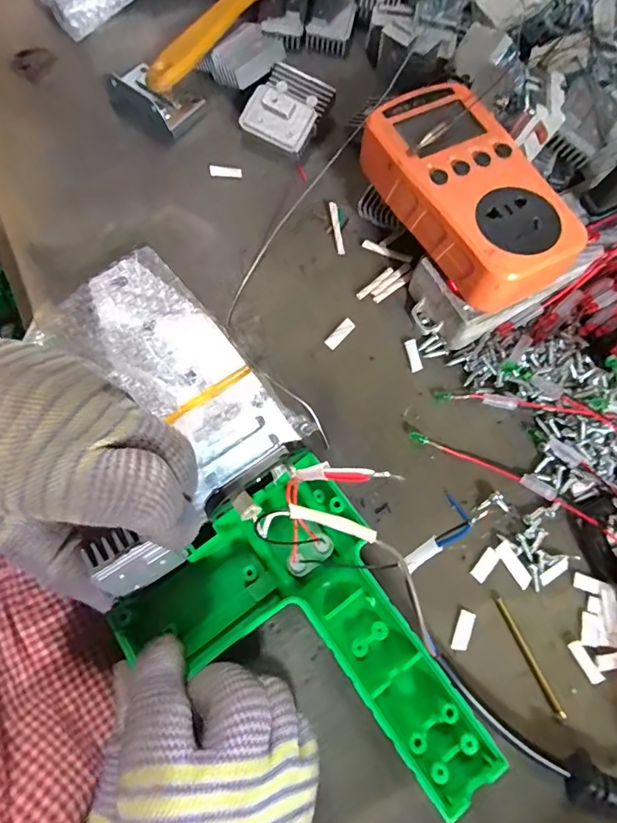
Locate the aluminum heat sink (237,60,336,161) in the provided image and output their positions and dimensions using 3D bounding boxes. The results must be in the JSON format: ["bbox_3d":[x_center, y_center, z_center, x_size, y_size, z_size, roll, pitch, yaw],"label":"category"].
[{"bbox_3d":[-0.015,-0.205,0.316,0.046,0.017,0.057,29,76,9],"label":"aluminum heat sink"}]

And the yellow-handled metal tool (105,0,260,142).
[{"bbox_3d":[-0.072,-0.267,0.326,0.071,0.026,0.171,37,77,11],"label":"yellow-handled metal tool"}]

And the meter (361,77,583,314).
[{"bbox_3d":[0.083,-0.119,0.249,0.068,0.026,0.126,-27,75,-7],"label":"meter"}]

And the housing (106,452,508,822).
[{"bbox_3d":[0.000,0.111,0.210,0.113,0.030,0.149,-37,77,-10],"label":"housing"}]

